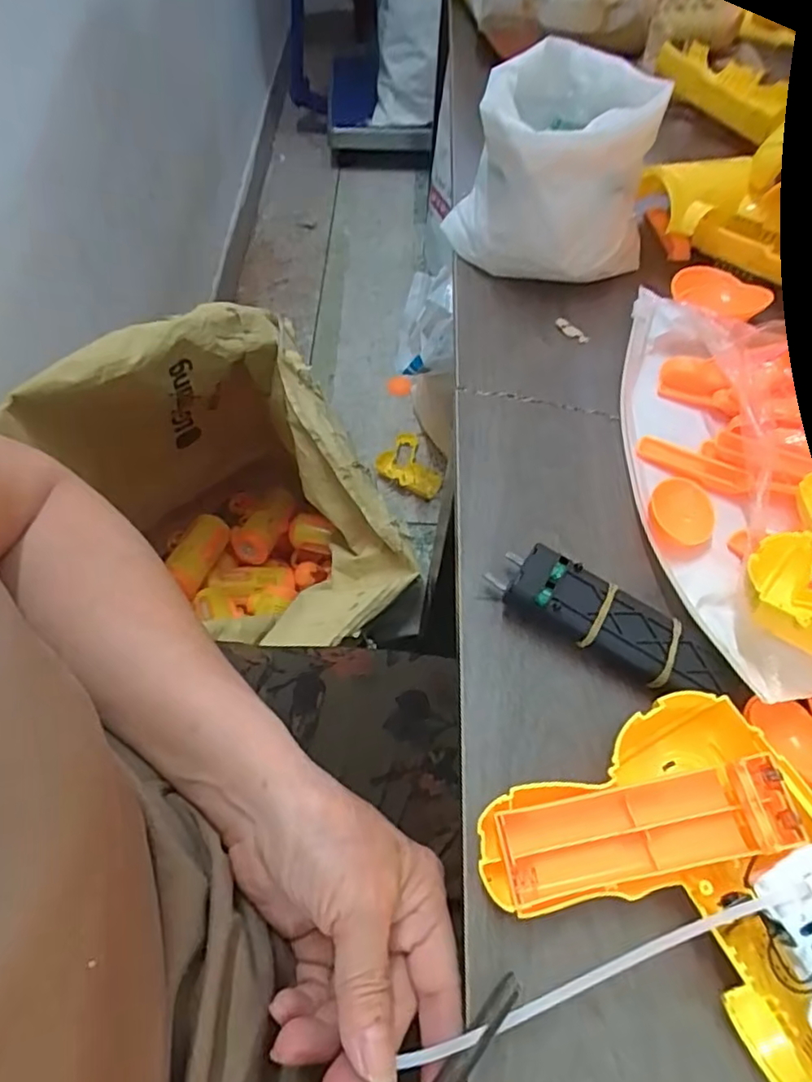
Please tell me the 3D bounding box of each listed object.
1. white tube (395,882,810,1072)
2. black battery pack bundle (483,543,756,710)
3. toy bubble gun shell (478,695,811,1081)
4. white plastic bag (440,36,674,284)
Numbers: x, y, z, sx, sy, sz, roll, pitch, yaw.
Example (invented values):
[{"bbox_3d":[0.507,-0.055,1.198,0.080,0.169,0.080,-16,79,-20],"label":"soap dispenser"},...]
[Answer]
[{"bbox_3d":[0.071,0.153,0.221,0.154,0.006,0.007,-24,62,-1],"label":"white tube"},{"bbox_3d":[0.098,0.042,0.293,0.120,0.023,0.035,28,64,16],"label":"black battery pack bundle"},{"bbox_3d":[0.109,0.136,0.230,0.122,0.042,0.130,-26,63,-13],"label":"toy bubble gun shell"},{"bbox_3d":[0.099,-0.249,0.417,0.132,0.096,0.127,8,61,5],"label":"white plastic bag"}]

